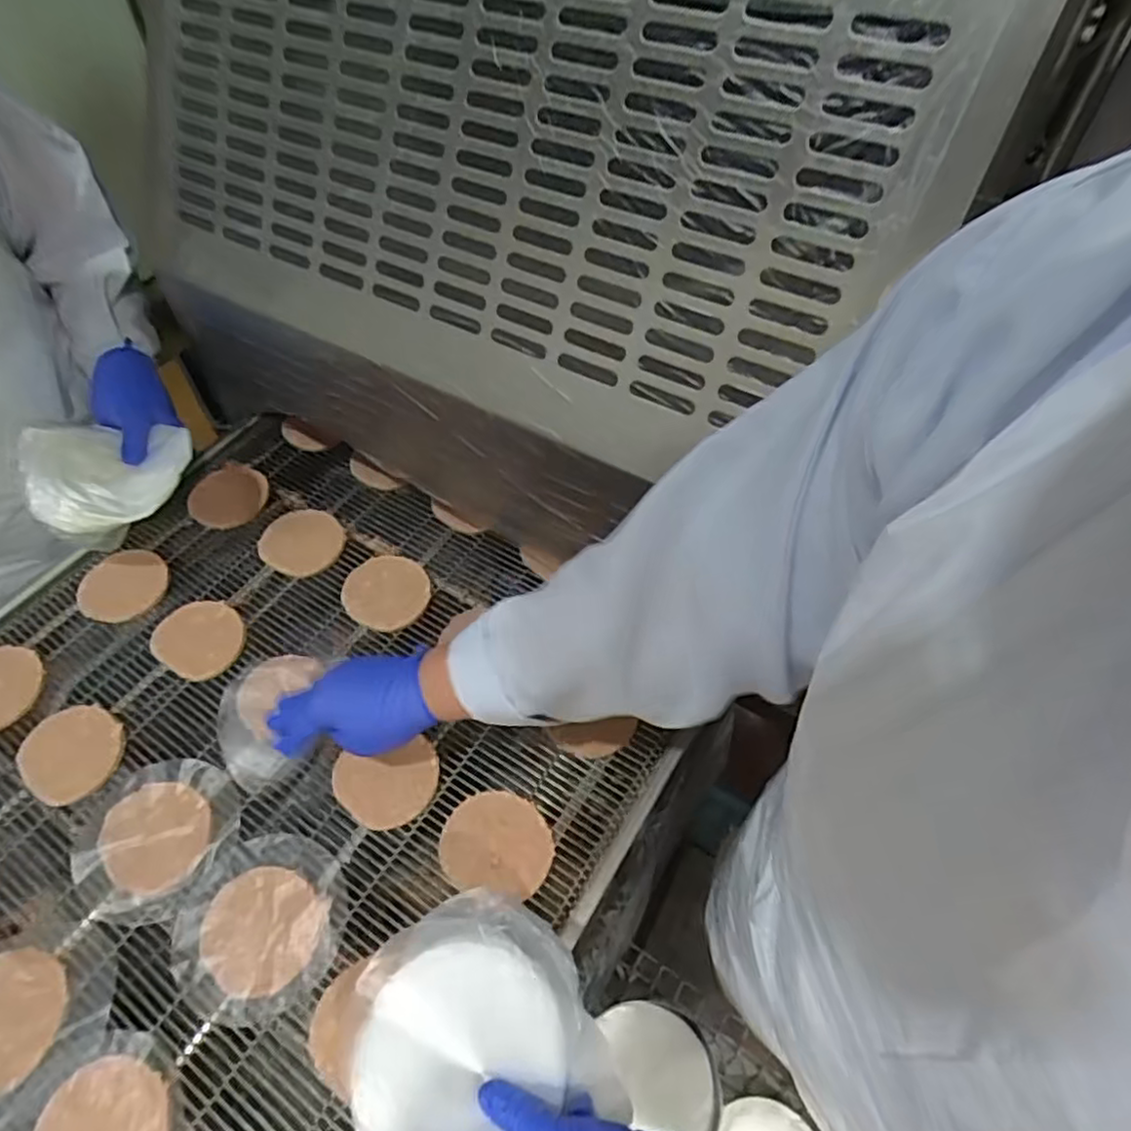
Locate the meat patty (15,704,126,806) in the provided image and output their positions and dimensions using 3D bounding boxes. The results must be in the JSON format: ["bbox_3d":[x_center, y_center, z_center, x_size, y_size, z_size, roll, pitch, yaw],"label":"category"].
[{"bbox_3d":[-0.421,0.157,0.575,0.083,0.016,0.078,0,51,0],"label":"meat patty"}]

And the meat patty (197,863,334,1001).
[{"bbox_3d":[-0.222,0.265,0.494,0.085,0.010,0.080,0,51,0],"label":"meat patty"}]

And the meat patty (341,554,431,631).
[{"bbox_3d":[-0.176,0.024,0.666,0.085,0.007,0.082,7,51,5],"label":"meat patty"}]

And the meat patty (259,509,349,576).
[{"bbox_3d":[-0.270,-0.026,0.703,0.081,0.012,0.078,0,51,0],"label":"meat patty"}]

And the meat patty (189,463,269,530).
[{"bbox_3d":[-0.366,-0.077,0.743,0.070,0.020,0.086,17,47,-6],"label":"meat patty"}]

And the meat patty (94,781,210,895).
[{"bbox_3d":[-0.326,0.212,0.535,0.087,0.008,0.078,27,56,20],"label":"meat patty"}]

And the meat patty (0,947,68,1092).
[{"bbox_3d":[-0.393,0.311,0.469,0.087,0.004,0.080,0,51,0],"label":"meat patty"}]

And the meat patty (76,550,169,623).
[{"bbox_3d":[-0.439,0.020,0.675,0.075,0.014,0.081,0,51,0],"label":"meat patty"}]

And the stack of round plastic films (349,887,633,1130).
[{"bbox_3d":[-0.058,0.279,0.405,0.137,0.032,0.135,-24,55,-18],"label":"stack of round plastic films"}]

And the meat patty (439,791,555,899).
[{"bbox_3d":[-0.052,0.212,0.522,0.083,0.009,0.070,7,51,5],"label":"meat patty"}]

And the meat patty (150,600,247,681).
[{"bbox_3d":[-0.345,0.067,0.643,0.078,0.015,0.076,0,51,0],"label":"meat patty"}]

